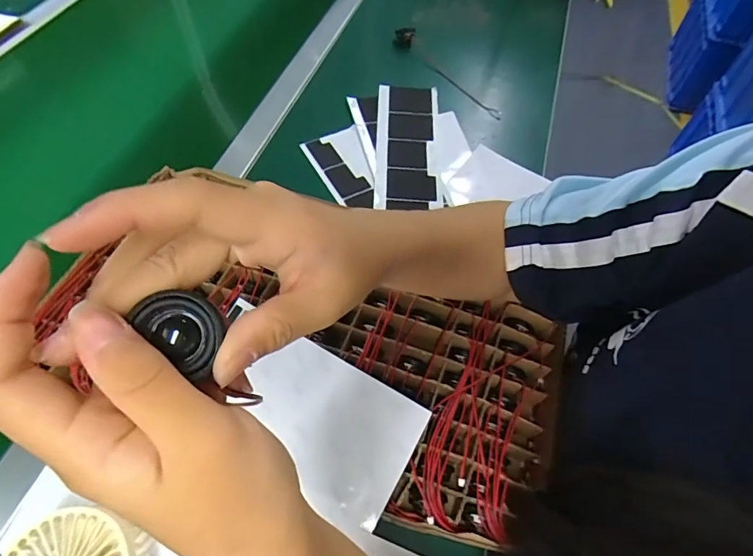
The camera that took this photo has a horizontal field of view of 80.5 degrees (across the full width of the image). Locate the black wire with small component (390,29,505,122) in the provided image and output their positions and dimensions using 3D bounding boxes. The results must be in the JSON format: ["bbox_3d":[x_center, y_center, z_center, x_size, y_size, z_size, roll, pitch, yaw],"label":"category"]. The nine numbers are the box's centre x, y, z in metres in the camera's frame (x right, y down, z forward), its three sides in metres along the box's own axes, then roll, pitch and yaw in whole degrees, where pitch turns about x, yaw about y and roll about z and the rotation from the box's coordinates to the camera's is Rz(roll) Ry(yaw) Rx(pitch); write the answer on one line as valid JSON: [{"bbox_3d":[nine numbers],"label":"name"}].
[{"bbox_3d":[0.098,-0.309,0.662,0.041,0.023,0.221,-26,61,-18],"label":"black wire with small component"}]

